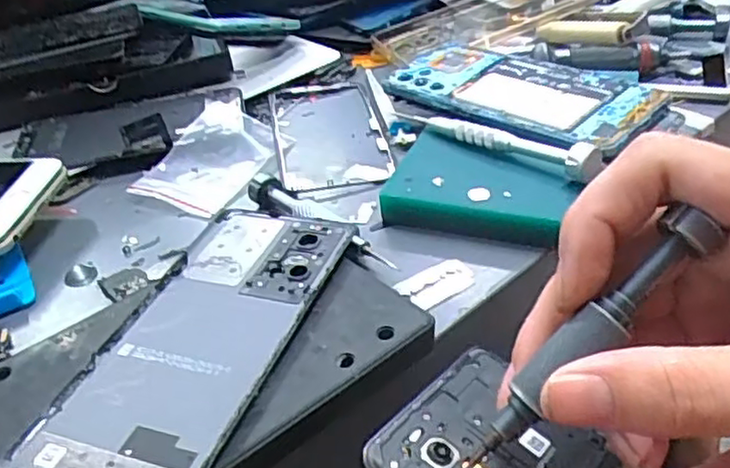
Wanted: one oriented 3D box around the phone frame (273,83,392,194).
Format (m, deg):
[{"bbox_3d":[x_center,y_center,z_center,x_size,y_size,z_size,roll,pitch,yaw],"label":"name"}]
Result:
[{"bbox_3d":[-0.024,-0.066,0.441,0.064,0.007,0.141,-11,35,-5],"label":"phone frame"}]

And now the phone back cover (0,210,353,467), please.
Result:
[{"bbox_3d":[-0.065,0.039,0.273,0.072,0.005,0.154,7,38,20],"label":"phone back cover"}]

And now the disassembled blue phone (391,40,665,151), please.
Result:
[{"bbox_3d":[0.091,-0.087,0.406,0.154,0.009,0.080,24,46,37],"label":"disassembled blue phone"}]

